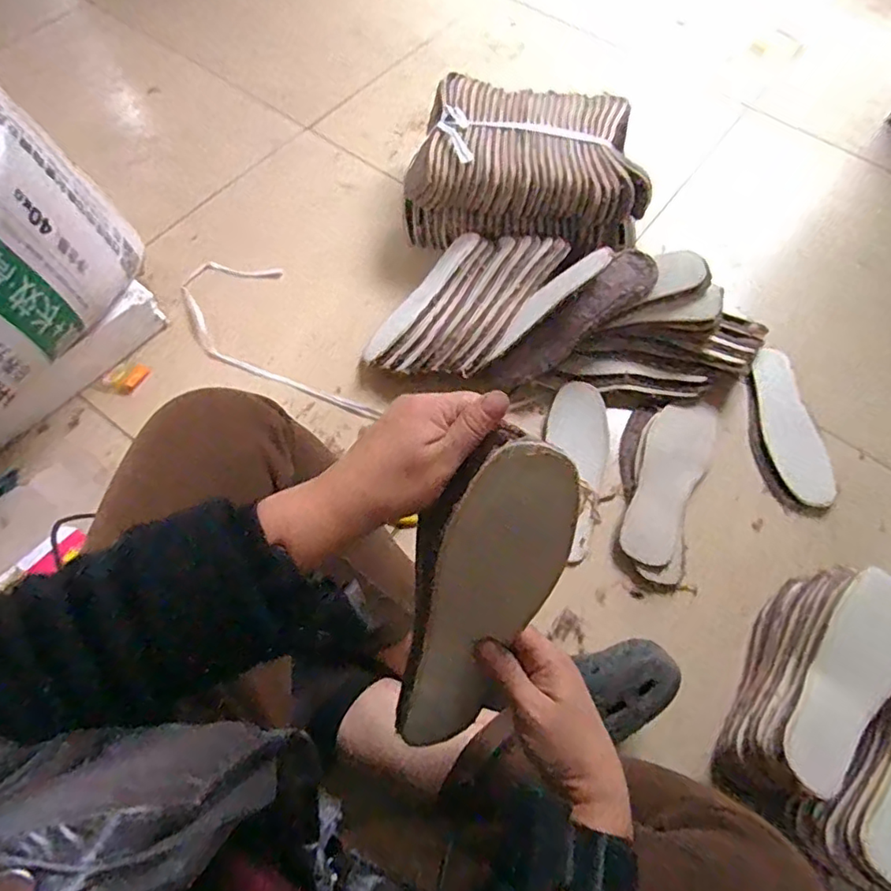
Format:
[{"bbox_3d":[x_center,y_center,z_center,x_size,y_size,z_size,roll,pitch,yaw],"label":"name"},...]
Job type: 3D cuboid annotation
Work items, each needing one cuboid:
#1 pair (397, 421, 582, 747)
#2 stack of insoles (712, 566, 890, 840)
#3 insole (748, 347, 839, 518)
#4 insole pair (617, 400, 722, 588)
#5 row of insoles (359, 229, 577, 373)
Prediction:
[{"bbox_3d":[0.019,0.100,0.370,0.087,0.235,0.042,20,23,6],"label":"pair"},{"bbox_3d":[0.383,0.255,0.597,0.098,0.136,0.277,29,66,10],"label":"stack of insoles"},{"bbox_3d":[0.464,-0.024,0.791,0.083,0.029,0.234,-4,65,-5],"label":"insole"},{"bbox_3d":[0.281,0.049,0.756,0.113,0.018,0.262,23,66,8],"label":"insole pair"},{"bbox_3d":[0.023,-0.200,0.828,0.163,0.100,0.287,35,68,13],"label":"row of insoles"}]

